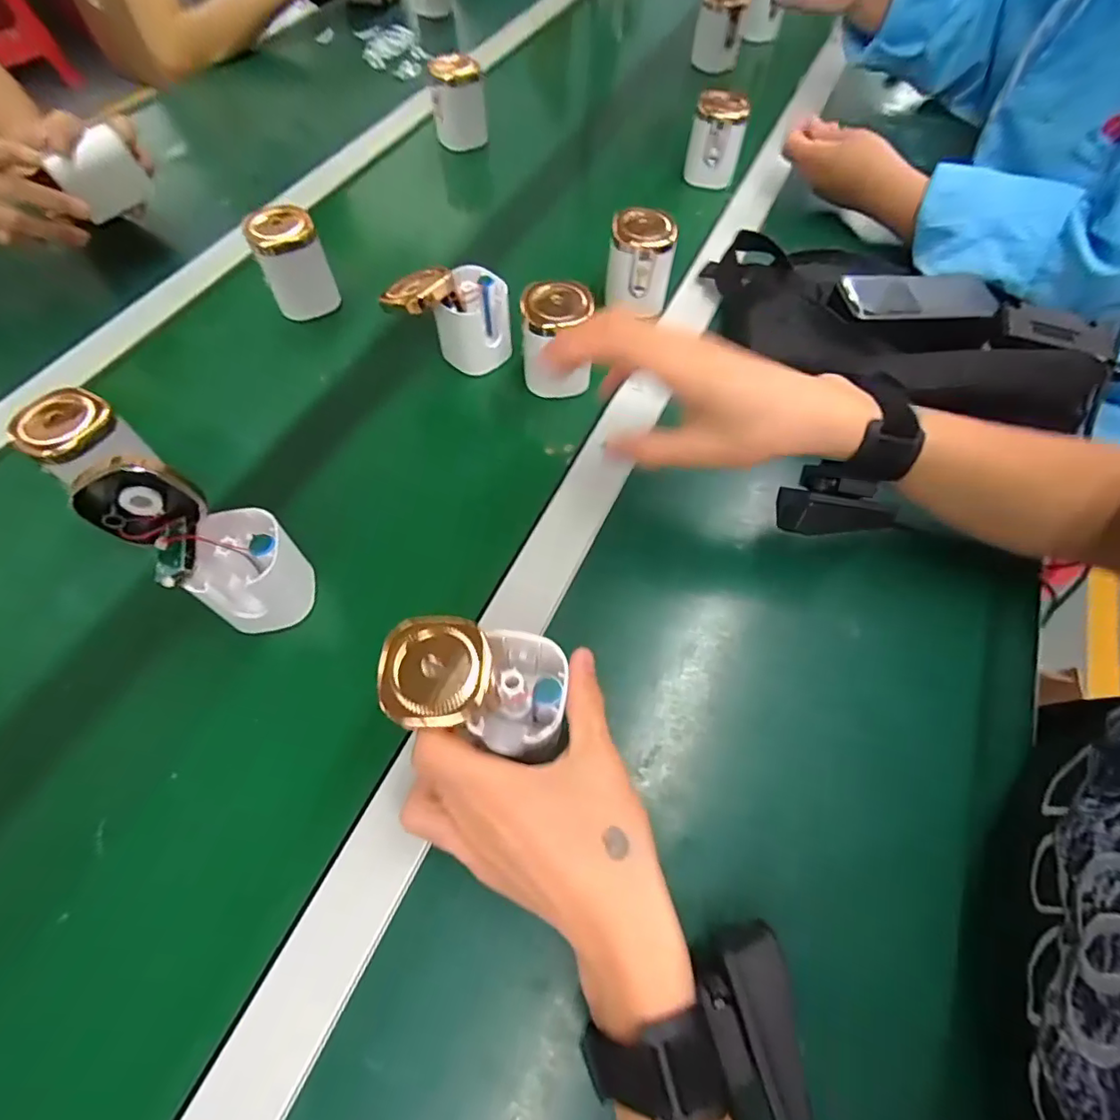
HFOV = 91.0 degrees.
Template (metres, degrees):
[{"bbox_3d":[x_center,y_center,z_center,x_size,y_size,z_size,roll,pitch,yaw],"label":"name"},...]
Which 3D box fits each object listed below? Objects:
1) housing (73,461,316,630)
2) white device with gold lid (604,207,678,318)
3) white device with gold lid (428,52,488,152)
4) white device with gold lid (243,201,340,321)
[{"bbox_3d":[-0.203,-0.009,0.325,0.134,0.047,0.064,42,59,-29],"label":"housing"},{"bbox_3d":[0.071,-0.267,0.504,0.055,0.082,0.046,3,61,0],"label":"white device with gold lid"},{"bbox_3d":[-0.117,-0.529,0.646,0.065,0.084,0.062,-8,62,-6],"label":"white device with gold lid"},{"bbox_3d":[-0.238,-0.266,0.493,0.054,0.073,0.054,-21,64,-13],"label":"white device with gold lid"}]

